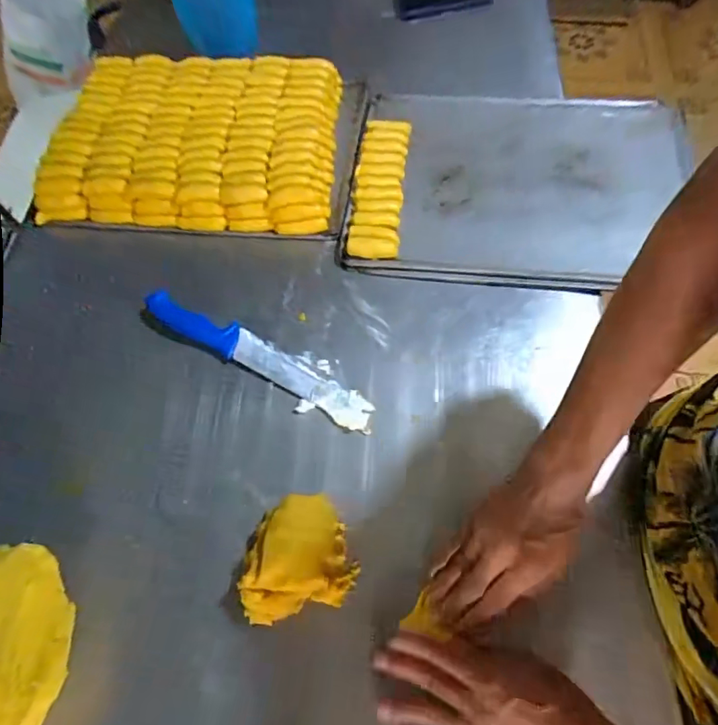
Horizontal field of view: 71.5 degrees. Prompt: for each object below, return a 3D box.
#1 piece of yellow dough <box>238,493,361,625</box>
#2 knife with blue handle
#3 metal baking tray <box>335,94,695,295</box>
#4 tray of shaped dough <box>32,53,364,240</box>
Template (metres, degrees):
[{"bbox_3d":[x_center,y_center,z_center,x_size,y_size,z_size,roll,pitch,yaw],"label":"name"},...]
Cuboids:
[{"bbox_3d":[-0.061,0.183,0.483,0.107,0.055,0.107,-13,64,-3],"label":"piece of yellow dough"},{"bbox_3d":[-0.129,-0.012,0.591,0.326,0.011,0.047,28,69,15],"label":"knife with blue handle"},{"bbox_3d":[0.218,-0.252,0.693,0.452,0.024,0.341,6,65,6],"label":"metal baking tray"},{"bbox_3d":[-0.225,-0.333,0.739,0.422,0.048,0.313,6,65,6],"label":"tray of shaped dough"}]

